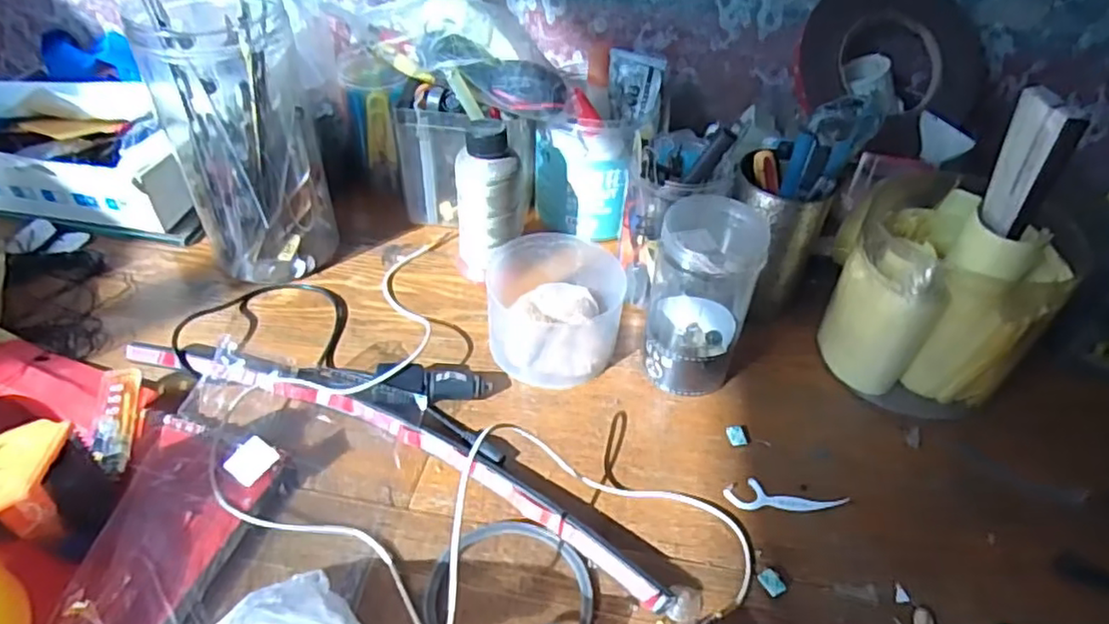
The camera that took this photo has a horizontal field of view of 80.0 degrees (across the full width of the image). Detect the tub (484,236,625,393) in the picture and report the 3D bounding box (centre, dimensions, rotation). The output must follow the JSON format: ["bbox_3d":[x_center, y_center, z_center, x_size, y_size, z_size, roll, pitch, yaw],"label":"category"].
[{"bbox_3d":[0.000,-0.005,0.482,0.096,0.058,0.106,1,41,-3],"label":"tub"}]

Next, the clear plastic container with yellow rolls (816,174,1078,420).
[{"bbox_3d":[0.267,-0.018,0.458,0.121,0.125,0.135,31,48,28],"label":"clear plastic container with yellow rolls"}]

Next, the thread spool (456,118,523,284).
[{"bbox_3d":[-0.051,-0.085,0.514,0.051,0.126,0.039,-1,41,-5],"label":"thread spool"}]

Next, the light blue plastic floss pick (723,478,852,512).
[{"bbox_3d":[0.143,0.112,0.404,0.074,0.004,0.021,1,41,-2],"label":"light blue plastic floss pick"}]

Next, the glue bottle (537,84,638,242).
[{"bbox_3d":[0.025,-0.124,0.554,0.081,0.114,0.061,3,41,0],"label":"glue bottle"}]

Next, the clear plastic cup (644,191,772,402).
[{"bbox_3d":[0.098,-0.007,0.441,0.058,0.123,0.068,16,43,14],"label":"clear plastic cup"}]

